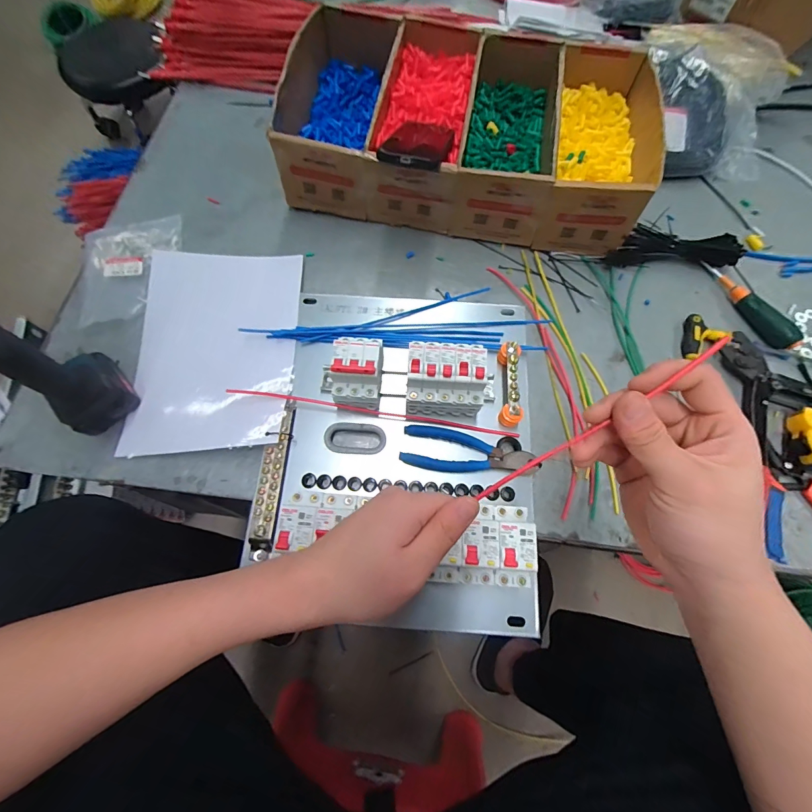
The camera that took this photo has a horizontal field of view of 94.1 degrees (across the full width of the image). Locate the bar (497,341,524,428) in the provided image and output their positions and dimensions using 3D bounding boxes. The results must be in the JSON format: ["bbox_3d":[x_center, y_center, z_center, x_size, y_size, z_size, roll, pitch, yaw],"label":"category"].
[{"bbox_3d":[0.129,-0.027,0.457,0.027,0.035,0.099,2,79,-1],"label":"bar"}]

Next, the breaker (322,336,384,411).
[{"bbox_3d":[-0.057,-0.041,0.443,0.061,0.069,0.079,5,70,0],"label":"breaker"}]

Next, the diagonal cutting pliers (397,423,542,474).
[{"bbox_3d":[0.076,0.056,0.445,0.158,0.013,0.051,10,71,2],"label":"diagonal cutting pliers"}]

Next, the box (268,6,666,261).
[{"bbox_3d":[0.086,-0.415,0.582,0.527,0.123,0.329,10,70,2],"label":"box"}]

